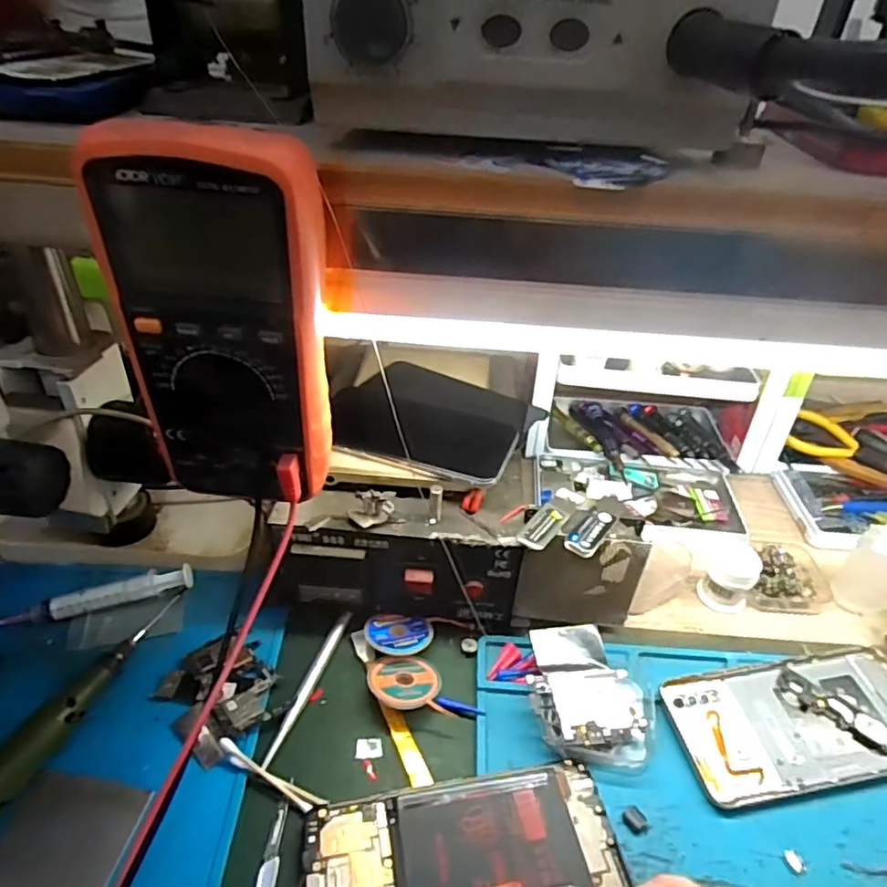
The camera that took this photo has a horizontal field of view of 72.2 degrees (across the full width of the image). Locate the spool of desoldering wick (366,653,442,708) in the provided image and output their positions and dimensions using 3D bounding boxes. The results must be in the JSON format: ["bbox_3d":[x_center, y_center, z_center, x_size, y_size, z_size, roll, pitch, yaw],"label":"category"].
[{"bbox_3d":[-0.025,0.151,0.386,0.045,0.004,0.048,6,14,-1],"label":"spool of desoldering wick"}]

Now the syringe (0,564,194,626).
[{"bbox_3d":[-0.246,0.107,0.415,0.139,0.025,0.019,-8,38,-15],"label":"syringe"}]

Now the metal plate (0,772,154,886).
[{"bbox_3d":[-0.194,0.205,0.307,0.070,0.006,0.063,7,50,8],"label":"metal plate"}]

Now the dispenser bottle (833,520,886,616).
[{"bbox_3d":[0.323,0.091,0.453,0.033,0.075,0.035,-25,45,-33],"label":"dispenser bottle"}]

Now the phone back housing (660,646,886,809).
[{"bbox_3d":[0.224,0.170,0.377,0.164,0.011,0.076,-5,37,-10],"label":"phone back housing"}]

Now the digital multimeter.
[{"bbox_3d":[-0.097,-0.050,0.281,0.086,0.170,0.043,7,37,6],"label":"digital multimeter"}]

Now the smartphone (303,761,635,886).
[{"bbox_3d":[0.011,0.209,0.308,0.156,0.012,0.072,-5,37,-10],"label":"smartphone"}]

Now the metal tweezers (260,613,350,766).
[{"bbox_3d":[-0.085,0.152,0.388,0.009,0.004,0.109,13,38,14],"label":"metal tweezers"}]

